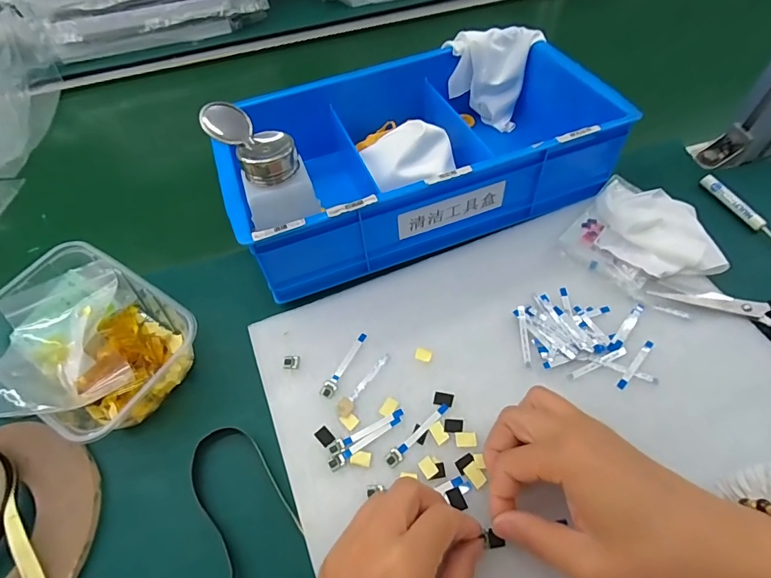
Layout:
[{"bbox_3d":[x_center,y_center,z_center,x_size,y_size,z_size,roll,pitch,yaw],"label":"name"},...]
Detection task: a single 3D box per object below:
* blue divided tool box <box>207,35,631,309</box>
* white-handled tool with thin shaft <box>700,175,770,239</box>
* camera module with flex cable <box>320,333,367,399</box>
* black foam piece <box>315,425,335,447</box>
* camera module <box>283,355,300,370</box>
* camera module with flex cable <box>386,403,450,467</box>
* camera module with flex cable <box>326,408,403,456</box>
[{"bbox_3d":[0.025,-0.139,0.422,0.347,0.101,0.206,-20,59,-8],"label":"blue divided tool box"},{"bbox_3d":[0.349,-0.061,0.405,0.008,0.015,0.129,-23,62,-9],"label":"white-handled tool with thin shaft"},{"bbox_3d":[-0.033,0.060,0.344,0.011,0.004,0.060,25,66,16],"label":"camera module with flex cable"},{"bbox_3d":[-0.045,0.108,0.316,0.010,0.004,0.014,-39,66,-16],"label":"black foam piece"},{"bbox_3d":[-0.077,0.059,0.348,0.013,0.004,0.011,2,62,5],"label":"camera module"},{"bbox_3d":[0.024,0.106,0.313,0.059,0.004,0.010,-38,66,-16],"label":"camera module with flex cable"},{"bbox_3d":[-0.014,0.104,0.316,0.059,0.004,0.009,-25,63,-9],"label":"camera module with flex cable"}]

